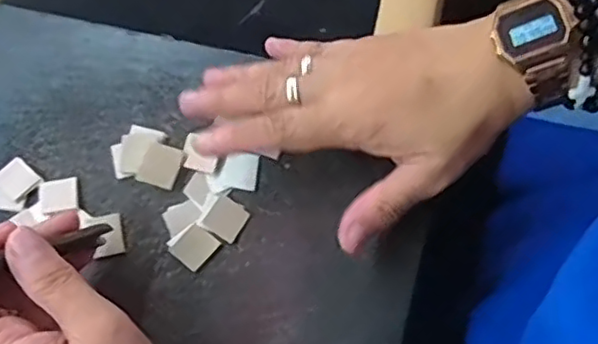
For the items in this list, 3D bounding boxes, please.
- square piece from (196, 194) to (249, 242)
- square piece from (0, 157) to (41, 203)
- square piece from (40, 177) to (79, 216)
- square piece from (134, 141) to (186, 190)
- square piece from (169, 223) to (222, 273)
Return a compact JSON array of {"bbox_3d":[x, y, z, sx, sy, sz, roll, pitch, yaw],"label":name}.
[{"bbox_3d":[-0.039,0.024,0.334,0.021,0.004,0.020,30,79,12],"label":"square piece"},{"bbox_3d":[-0.156,0.004,0.350,0.021,0.004,0.019,38,81,13],"label":"square piece"},{"bbox_3d":[-0.131,0.012,0.345,0.021,0.006,0.018,-11,74,1],"label":"square piece"},{"bbox_3d":[-0.075,-0.003,0.344,0.021,0.007,0.023,21,77,10],"label":"square piece"},{"bbox_3d":[-0.055,0.039,0.331,0.018,0.004,0.021,41,81,14],"label":"square piece"}]

